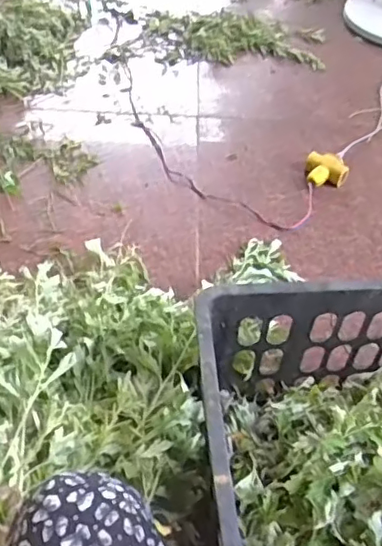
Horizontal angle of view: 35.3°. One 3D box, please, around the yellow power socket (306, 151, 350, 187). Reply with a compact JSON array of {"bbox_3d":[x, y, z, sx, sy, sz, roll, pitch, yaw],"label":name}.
[{"bbox_3d":[0.281,-0.214,1.234,0.078,0.053,0.058,-6,50,-9],"label":"yellow power socket"}]

